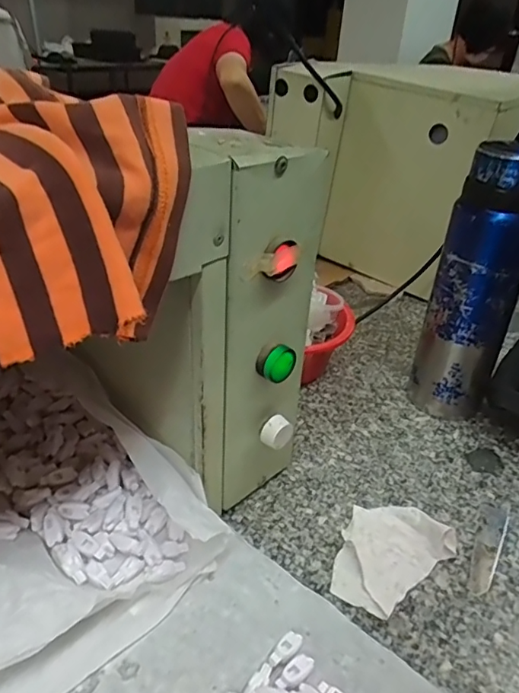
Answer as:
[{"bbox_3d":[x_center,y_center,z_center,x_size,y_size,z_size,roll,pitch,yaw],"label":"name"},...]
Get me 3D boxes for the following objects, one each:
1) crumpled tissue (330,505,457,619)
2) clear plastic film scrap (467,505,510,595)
[{"bbox_3d":[0.097,0.158,0.409,0.100,0.018,0.071,-21,40,-34],"label":"crumpled tissue"},{"bbox_3d":[0.189,0.162,0.427,0.019,0.004,0.098,22,36,25],"label":"clear plastic film scrap"}]

